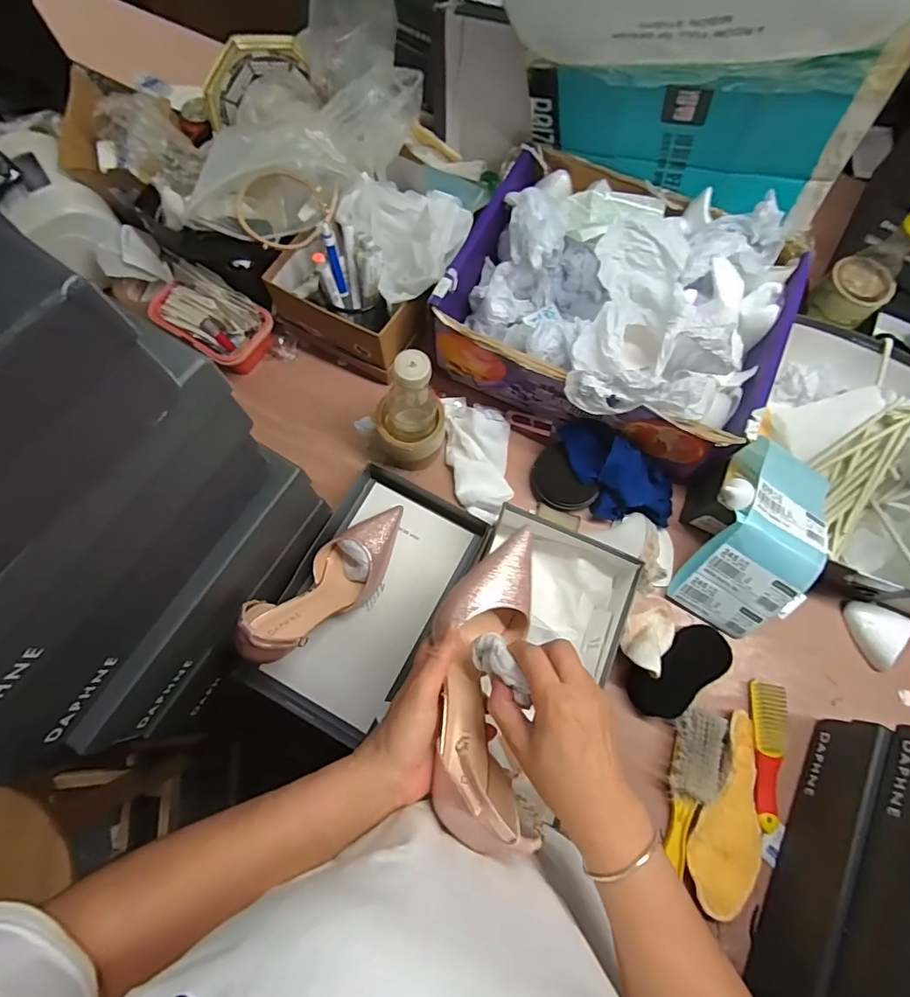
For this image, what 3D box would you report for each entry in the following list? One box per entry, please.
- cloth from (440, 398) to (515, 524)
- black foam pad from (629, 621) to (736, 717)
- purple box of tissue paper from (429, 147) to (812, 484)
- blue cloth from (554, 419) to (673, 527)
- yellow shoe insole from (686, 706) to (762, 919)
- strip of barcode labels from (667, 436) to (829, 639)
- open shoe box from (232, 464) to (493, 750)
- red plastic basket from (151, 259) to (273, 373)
[{"bbox_3d":[0.031,-0.062,0.669,0.094,0.034,0.183,-2,73,-2],"label":"cloth"},{"bbox_3d":[0.273,0.209,0.594,0.131,0.029,0.069,-30,76,-10],"label":"black foam pad"},{"bbox_3d":[0.205,-0.250,0.632,0.396,0.188,0.325,23,74,5],"label":"purple box of tissue paper"},{"bbox_3d":[0.210,-0.029,0.638,0.183,0.055,0.093,32,75,8],"label":"blue cloth"},{"bbox_3d":[0.317,0.355,0.552,0.076,0.022,0.201,25,74,6],"label":"yellow shoe insole"},{"bbox_3d":[0.367,0.046,0.604,0.127,0.101,0.224,26,74,6],"label":"strip of barcode labels"},{"bbox_3d":[-0.106,0.123,0.620,0.192,0.054,0.315,29,75,7],"label":"open shoe box"},{"bbox_3d":[-0.351,-0.259,0.703,0.171,0.065,0.101,33,75,8],"label":"red plastic basket"}]

